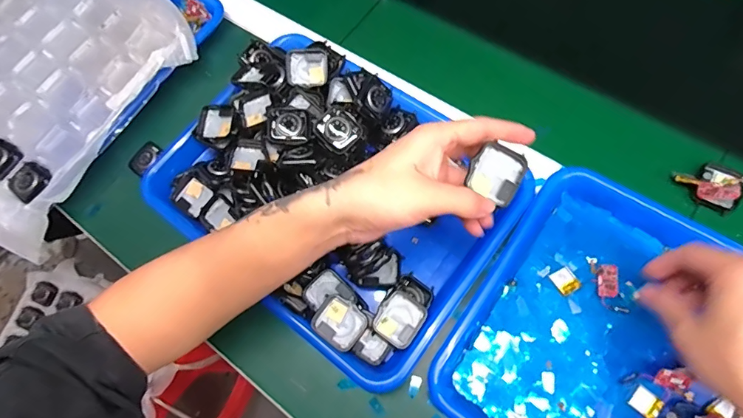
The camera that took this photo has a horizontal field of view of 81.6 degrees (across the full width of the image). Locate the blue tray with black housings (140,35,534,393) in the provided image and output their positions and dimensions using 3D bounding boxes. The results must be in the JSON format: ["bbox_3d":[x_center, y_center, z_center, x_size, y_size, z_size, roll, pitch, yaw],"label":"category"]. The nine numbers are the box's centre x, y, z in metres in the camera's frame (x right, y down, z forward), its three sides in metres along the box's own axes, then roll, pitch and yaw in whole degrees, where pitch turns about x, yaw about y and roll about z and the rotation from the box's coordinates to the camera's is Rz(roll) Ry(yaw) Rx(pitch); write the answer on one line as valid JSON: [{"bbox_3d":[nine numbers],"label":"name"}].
[{"bbox_3d":[-0.045,-0.031,0.426,0.344,0.059,0.253,35,78,17],"label":"blue tray with black housings"}]

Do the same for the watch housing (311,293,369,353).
[{"bbox_3d":[-0.027,0.099,0.374,0.043,0.007,0.038,35,78,17],"label":"watch housing"}]

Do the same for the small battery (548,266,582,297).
[{"bbox_3d":[0.173,0.064,0.384,0.020,0.008,0.022,-27,70,-3],"label":"small battery"}]

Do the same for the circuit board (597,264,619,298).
[{"bbox_3d":[0.206,0.063,0.375,0.016,0.004,0.030,-1,59,34],"label":"circuit board"}]

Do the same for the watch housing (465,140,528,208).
[{"bbox_3d":[0.093,-0.026,0.318,0.037,0.014,0.040,30,74,11],"label":"watch housing"}]

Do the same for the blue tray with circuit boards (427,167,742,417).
[{"bbox_3d":[0.246,0.137,0.343,0.333,0.053,0.258,33,78,17],"label":"blue tray with circuit boards"}]

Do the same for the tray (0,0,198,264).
[{"bbox_3d":[-0.387,-0.154,0.503,0.306,0.031,0.308,39,81,15],"label":"tray"}]

